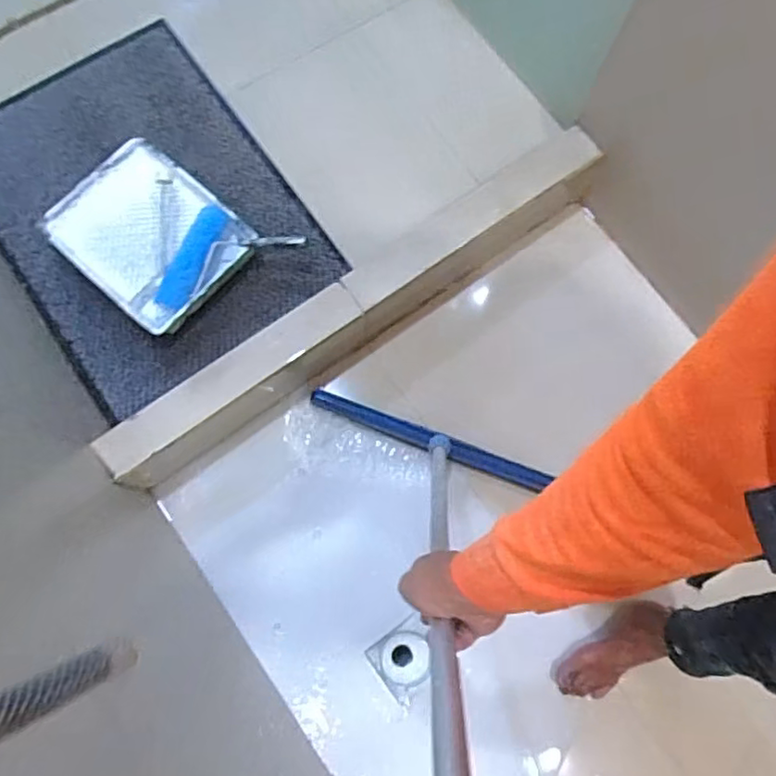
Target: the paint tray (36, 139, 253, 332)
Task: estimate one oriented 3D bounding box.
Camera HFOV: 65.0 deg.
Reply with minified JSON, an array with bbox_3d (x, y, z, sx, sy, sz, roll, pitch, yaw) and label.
[{"bbox_3d":[-0.514,-0.327,1.310,0.396,0.082,0.304,42,77,10],"label":"paint tray"}]

